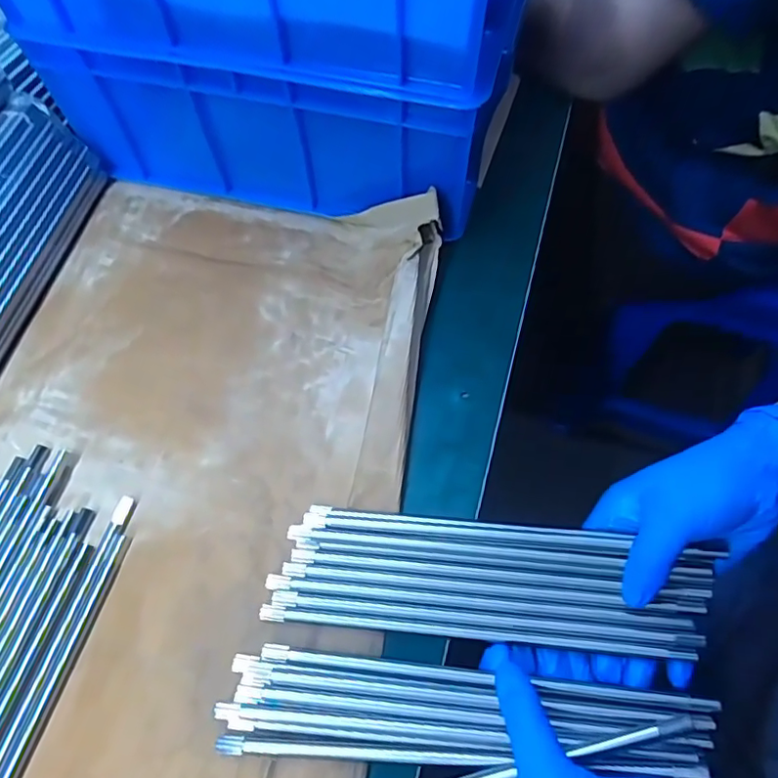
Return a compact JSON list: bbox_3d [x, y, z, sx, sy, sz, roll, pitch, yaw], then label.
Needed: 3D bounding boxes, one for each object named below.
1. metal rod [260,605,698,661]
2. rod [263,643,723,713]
[{"bbox_3d":[0.045,0.135,0.300,0.234,0.004,0.006,4,62,4],"label":"metal rod"},{"bbox_3d":[0.049,0.152,0.286,0.235,0.004,0.007,4,62,5],"label":"rod"}]

